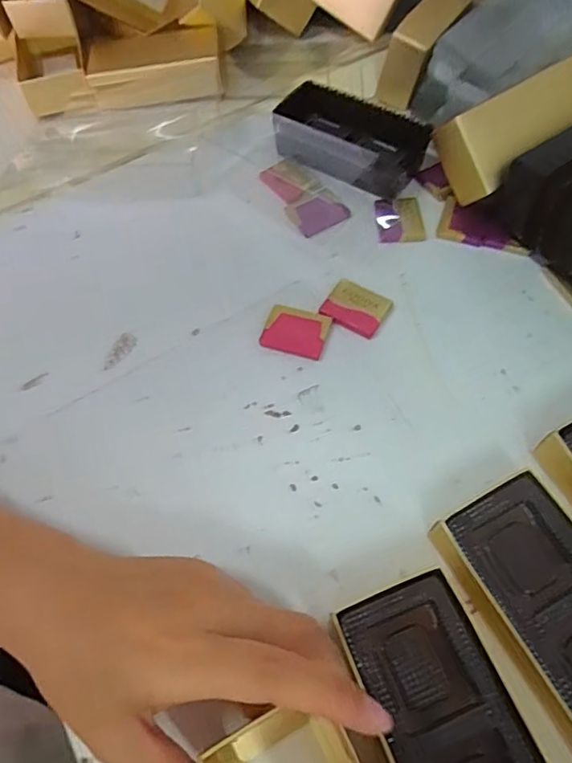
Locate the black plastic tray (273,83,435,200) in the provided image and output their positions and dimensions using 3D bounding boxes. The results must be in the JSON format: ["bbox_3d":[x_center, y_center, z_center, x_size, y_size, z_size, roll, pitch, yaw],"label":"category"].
[{"bbox_3d":[0.048,-0.186,0.399,0.112,0.038,0.061,25,65,17],"label":"black plastic tray"}]

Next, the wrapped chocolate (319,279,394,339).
[{"bbox_3d":[0.046,-0.048,0.342,0.038,0.007,0.030,26,65,17],"label":"wrapped chocolate"}]

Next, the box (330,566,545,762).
[{"bbox_3d":[0.066,0.144,0.216,0.055,0.034,0.112,-20,61,-8],"label":"box"}]

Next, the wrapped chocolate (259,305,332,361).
[{"bbox_3d":[0.006,-0.032,0.336,0.039,0.006,0.032,15,62,11],"label":"wrapped chocolate"}]

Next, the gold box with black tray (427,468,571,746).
[{"bbox_3d":[0.122,0.104,0.237,0.060,0.032,0.112,-26,62,-11],"label":"gold box with black tray"}]

